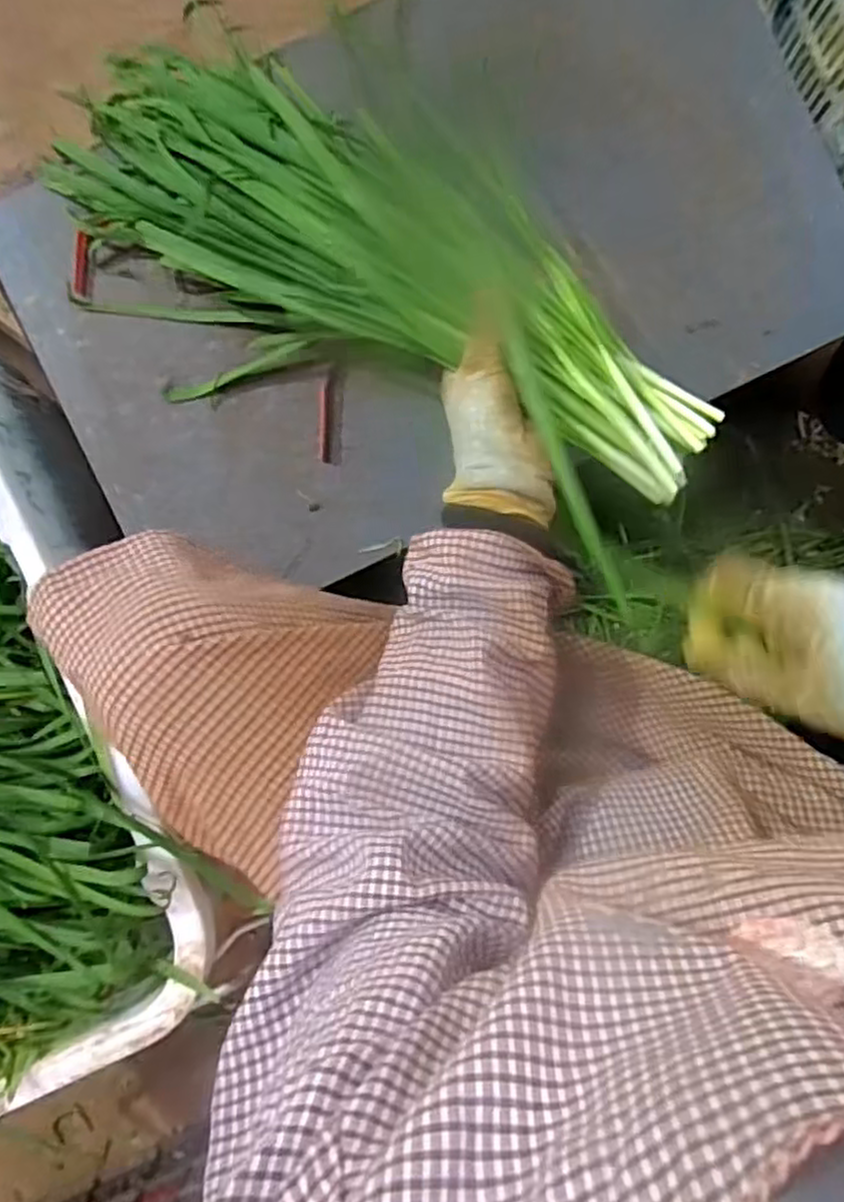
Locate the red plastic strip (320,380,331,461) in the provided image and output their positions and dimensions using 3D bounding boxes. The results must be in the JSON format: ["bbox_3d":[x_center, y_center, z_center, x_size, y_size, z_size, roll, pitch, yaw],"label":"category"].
[{"bbox_3d":[-0.072,-0.134,0.547,0.008,0.005,0.059,1,91,1],"label":"red plastic strip"}]

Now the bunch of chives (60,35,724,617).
[{"bbox_3d":[-0.032,-0.222,0.494,0.495,0.083,0.217,35,91,17],"label":"bunch of chives"}]

